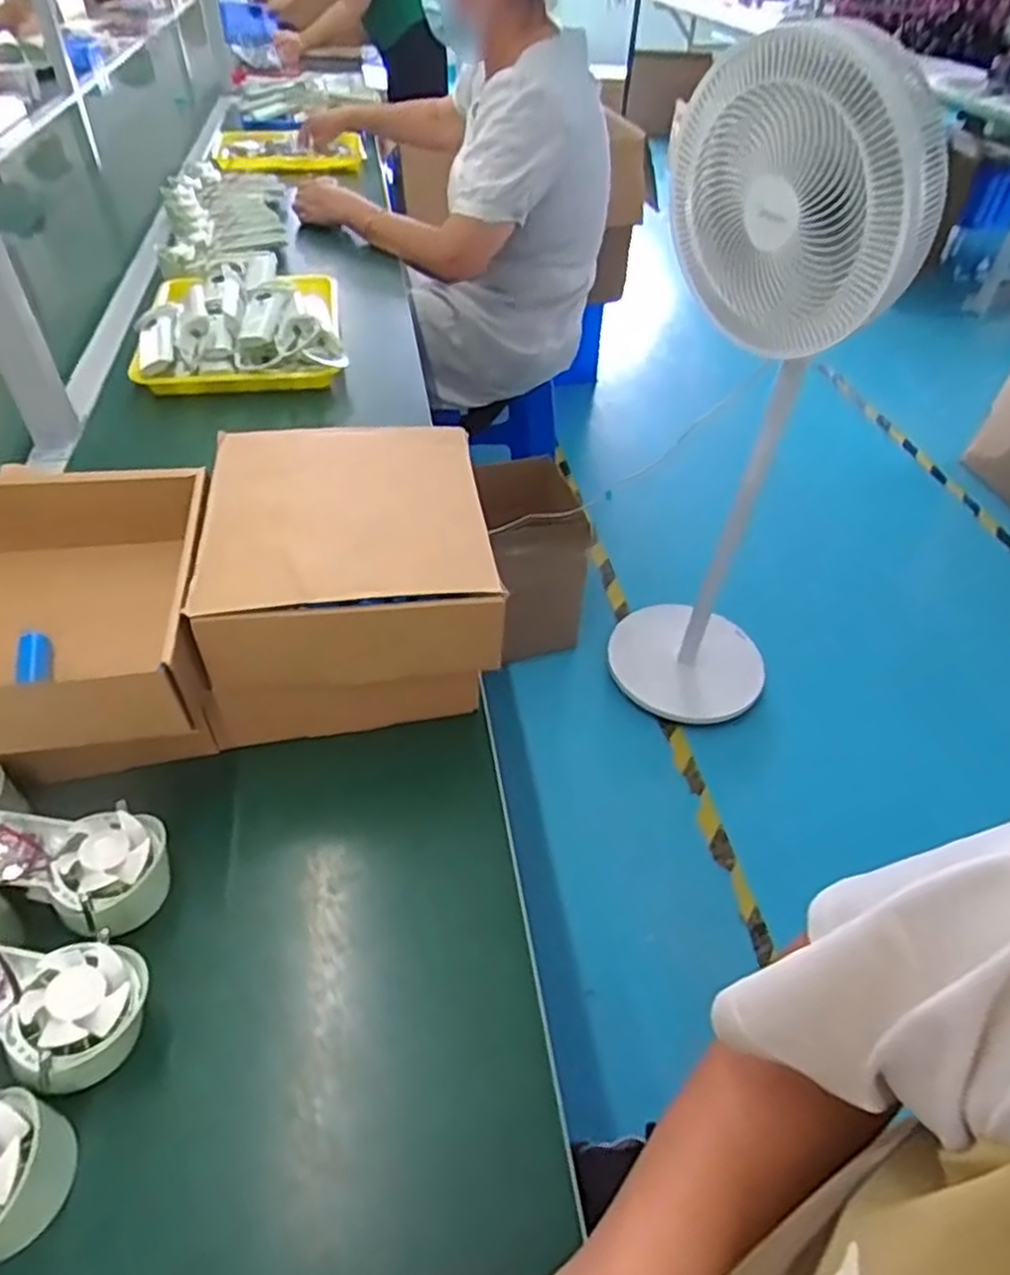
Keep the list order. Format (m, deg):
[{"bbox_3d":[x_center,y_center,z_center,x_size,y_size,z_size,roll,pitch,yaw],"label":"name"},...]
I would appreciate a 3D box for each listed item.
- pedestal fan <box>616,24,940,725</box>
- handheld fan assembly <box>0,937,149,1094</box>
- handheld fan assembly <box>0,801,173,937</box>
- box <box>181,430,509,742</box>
[{"bbox_3d":[0.407,-0.279,1.229,0.292,1.111,0.342,-31,54,-28],"label":"pedestal fan"},{"bbox_3d":[-0.275,0.177,0.371,0.171,0.044,0.063,16,45,-7],"label":"handheld fan assembly"},{"bbox_3d":[-0.288,0.126,0.422,0.174,0.040,0.062,14,44,-11],"label":"handheld fan assembly"},{"bbox_3d":[-0.109,-0.042,0.553,0.196,0.151,0.208,-2,46,-4],"label":"box"}]

